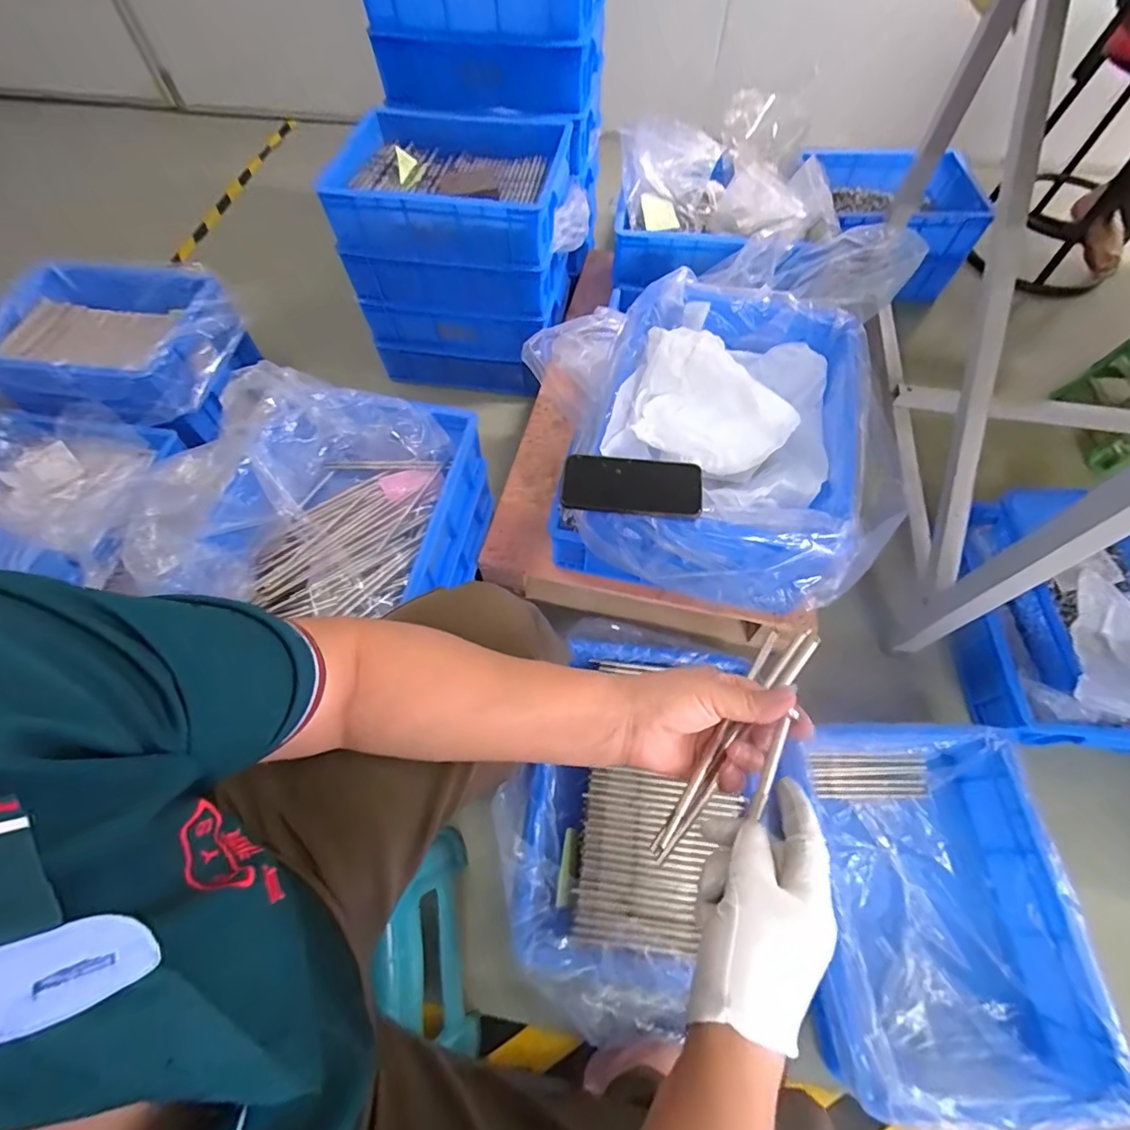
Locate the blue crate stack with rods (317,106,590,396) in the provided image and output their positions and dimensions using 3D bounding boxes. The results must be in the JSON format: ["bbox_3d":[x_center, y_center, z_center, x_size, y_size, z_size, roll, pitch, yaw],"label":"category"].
[{"bbox_3d":[-0.197,-0.626,1.091,0.425,0.416,0.267,9,62,5],"label":"blue crate stack with rods"}]

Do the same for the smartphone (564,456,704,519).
[{"bbox_3d":[0.077,-0.095,0.603,0.158,0.014,0.079,3,62,2],"label":"smartphone"}]

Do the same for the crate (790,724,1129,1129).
[{"bbox_3d":[0.468,0.437,0.682,0.327,0.144,0.417,3,62,2],"label":"crate"}]

